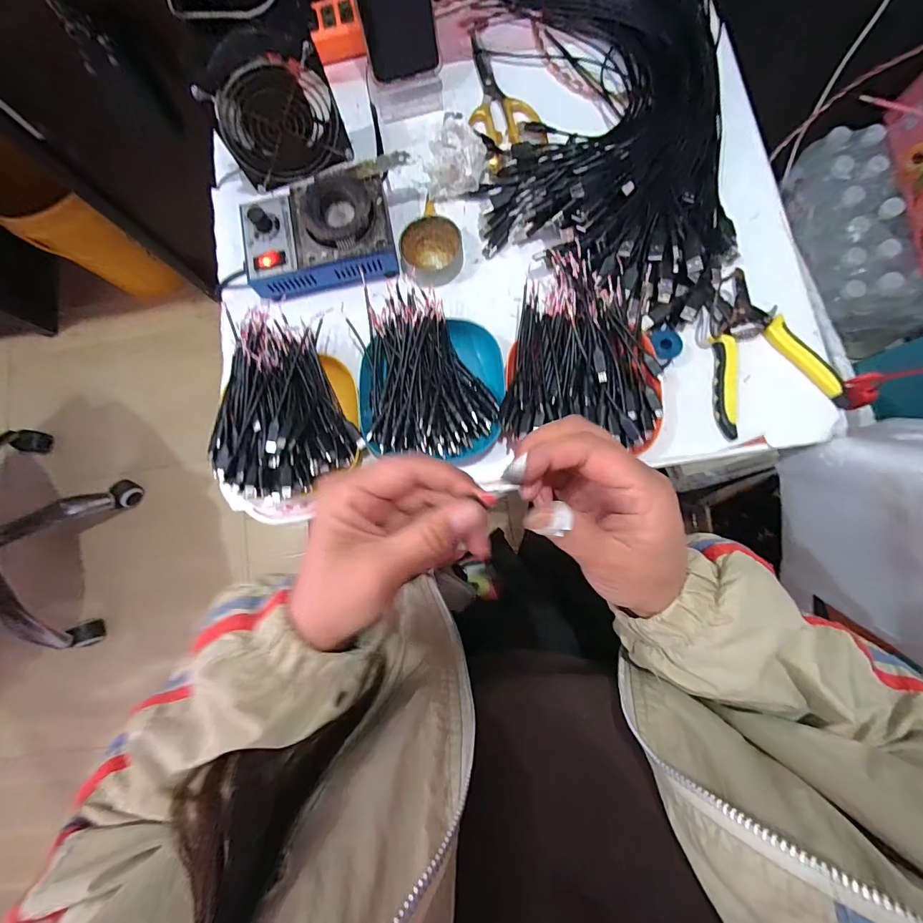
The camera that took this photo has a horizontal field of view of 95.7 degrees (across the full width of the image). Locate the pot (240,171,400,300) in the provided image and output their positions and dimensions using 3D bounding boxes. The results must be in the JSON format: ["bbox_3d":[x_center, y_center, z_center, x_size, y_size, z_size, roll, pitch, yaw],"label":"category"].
[{"bbox_3d":[-0.145,-0.233,0.430,0.149,0.063,0.109,-6,82,3],"label":"pot"}]

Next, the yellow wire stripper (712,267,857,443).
[{"bbox_3d":[0.293,-0.109,0.400,0.113,0.014,0.157,-7,82,3],"label":"yellow wire stripper"}]

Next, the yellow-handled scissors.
[{"bbox_3d":[0.035,-0.411,0.467,0.070,0.015,0.175,-22,82,1],"label":"yellow-handled scissors"}]

